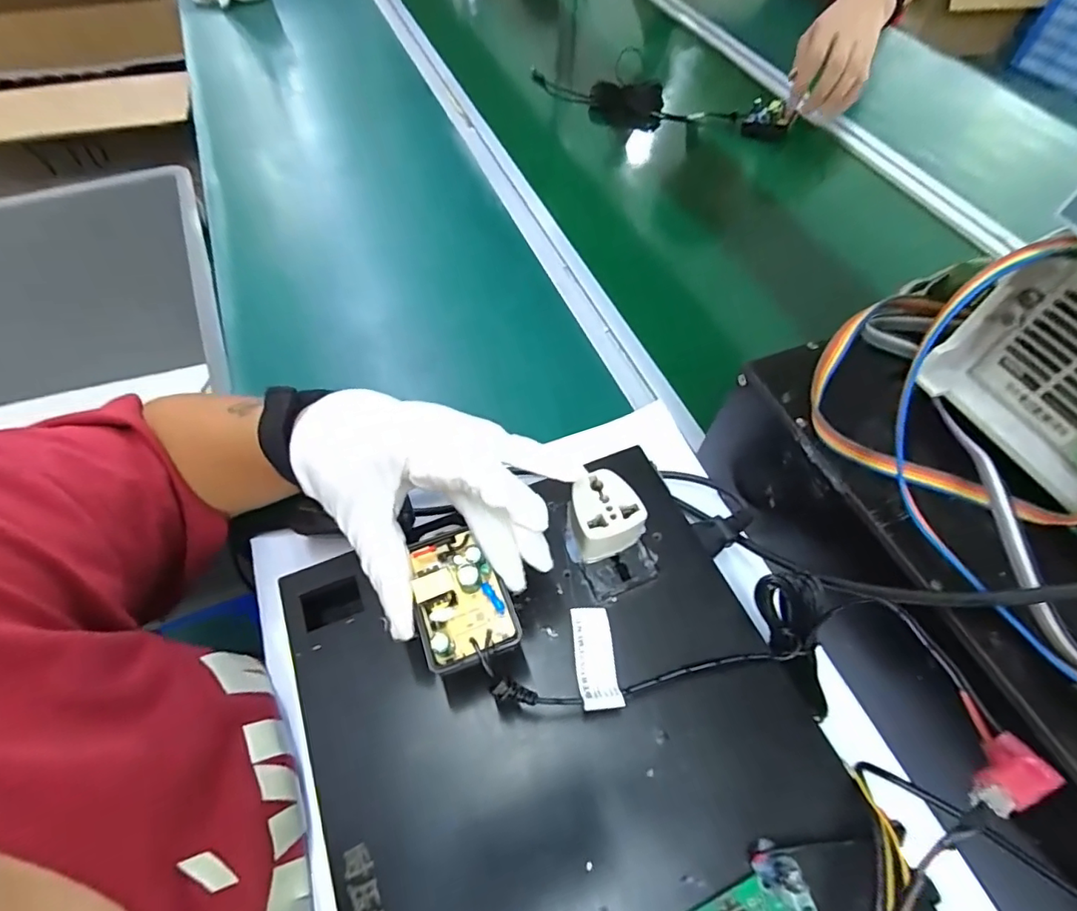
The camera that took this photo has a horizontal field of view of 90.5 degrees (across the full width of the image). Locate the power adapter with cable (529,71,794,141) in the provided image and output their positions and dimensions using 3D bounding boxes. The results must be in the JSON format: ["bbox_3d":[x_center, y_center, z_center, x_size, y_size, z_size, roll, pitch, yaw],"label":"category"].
[{"bbox_3d":[0.157,-0.457,0.700,0.322,0.062,0.041,18,56,8],"label":"power adapter with cable"}]

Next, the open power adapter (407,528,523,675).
[{"bbox_3d":[-0.034,0.059,0.231,0.040,0.020,0.056,-16,58,-14],"label":"open power adapter"}]

